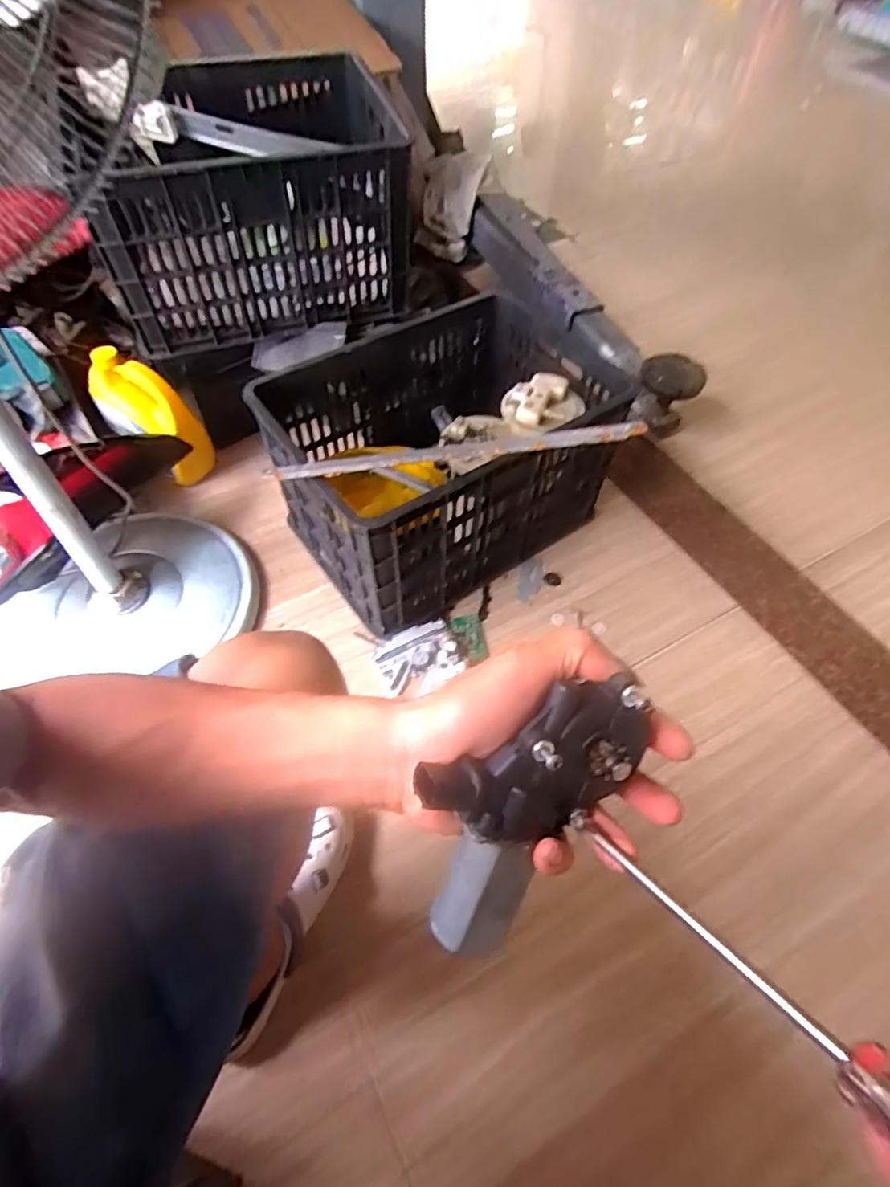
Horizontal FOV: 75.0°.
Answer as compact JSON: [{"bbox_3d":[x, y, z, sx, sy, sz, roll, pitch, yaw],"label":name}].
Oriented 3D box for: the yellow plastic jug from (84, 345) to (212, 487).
[{"bbox_3d":[-0.500,-0.302,1.002,0.102,0.253,0.083,-7,47,38],"label":"yellow plastic jug"}]

